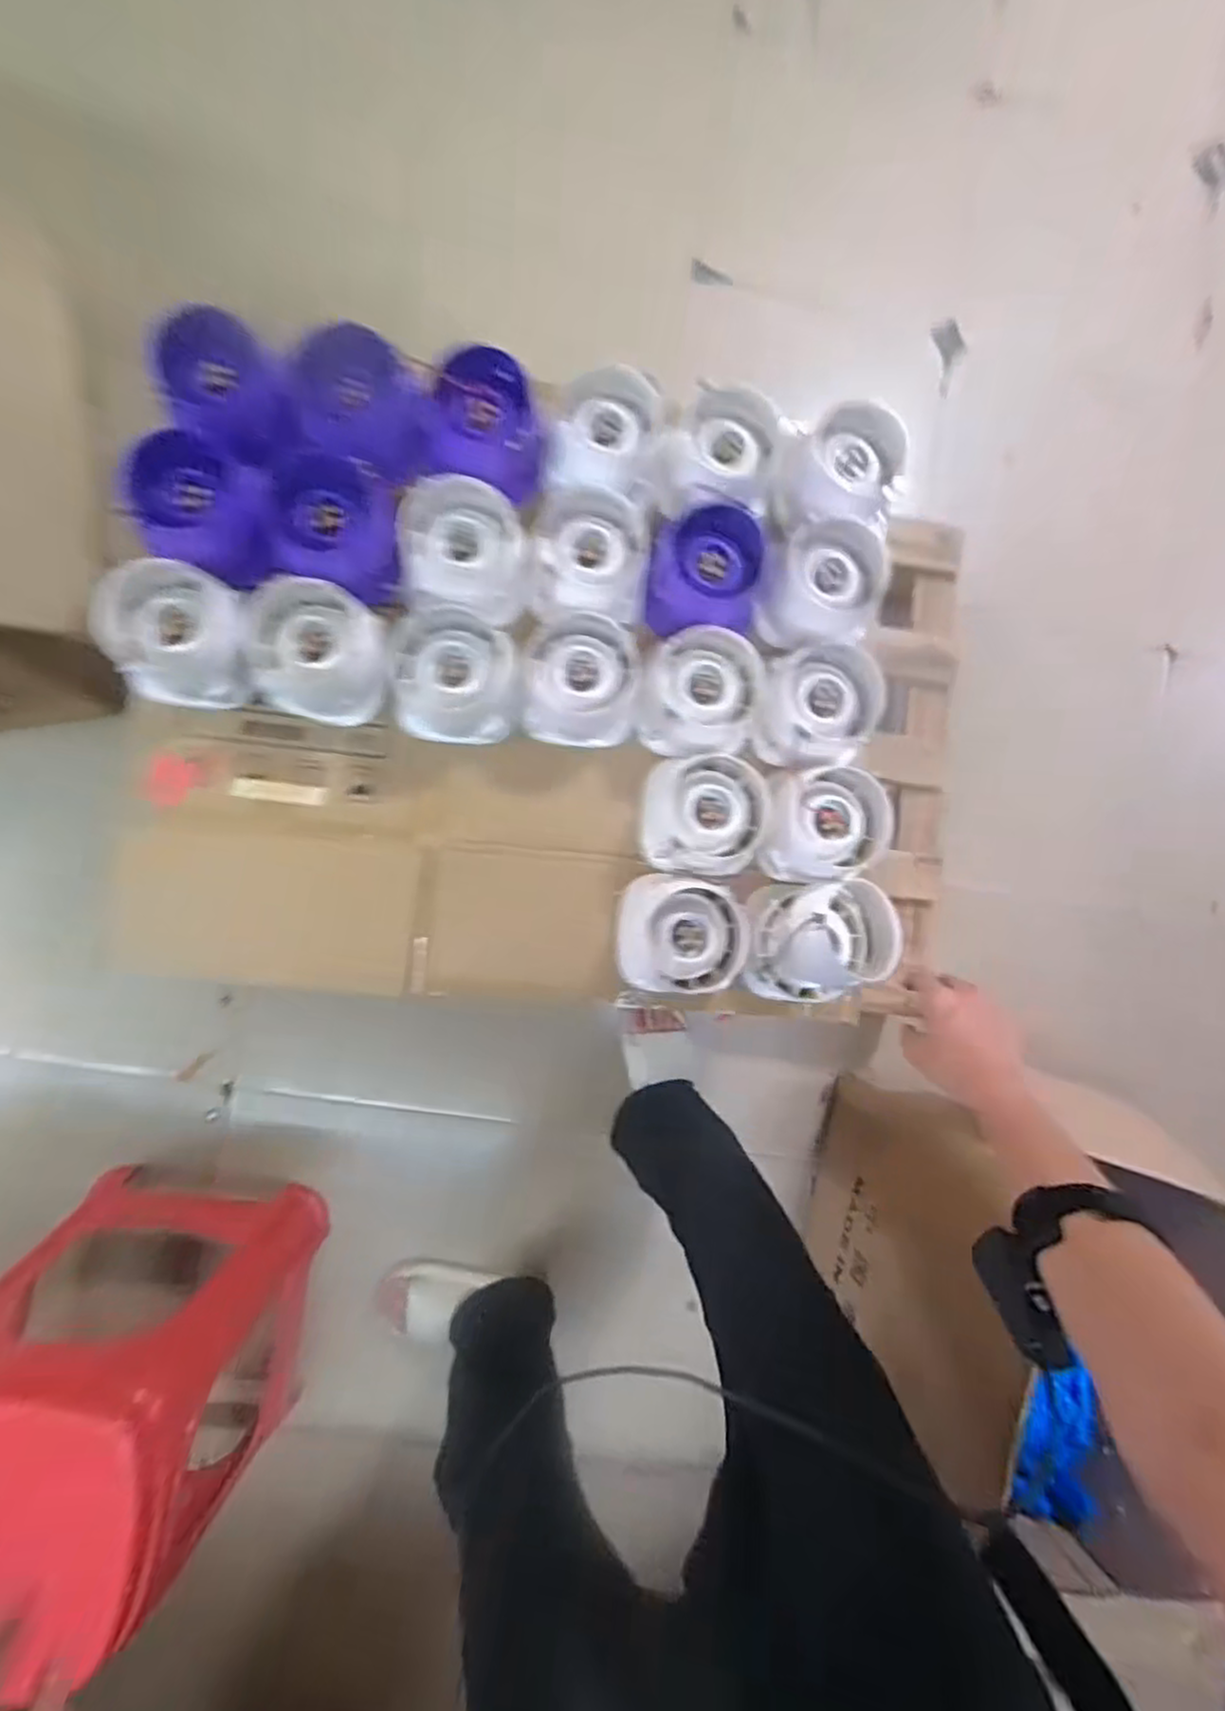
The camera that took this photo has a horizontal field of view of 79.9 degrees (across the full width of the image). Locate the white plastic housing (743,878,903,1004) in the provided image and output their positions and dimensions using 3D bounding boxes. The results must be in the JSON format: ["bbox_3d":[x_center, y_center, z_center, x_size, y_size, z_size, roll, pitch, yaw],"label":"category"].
[{"bbox_3d":[0.236,0.101,0.838,0.164,0.093,0.132,-6,88,-7],"label":"white plastic housing"}]

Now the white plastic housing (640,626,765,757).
[{"bbox_3d":[0.103,-0.186,0.839,0.128,0.078,0.140,5,86,-7],"label":"white plastic housing"}]

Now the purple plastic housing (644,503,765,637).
[{"bbox_3d":[0.104,-0.324,0.847,0.119,0.076,0.136,0,87,-7],"label":"purple plastic housing"}]

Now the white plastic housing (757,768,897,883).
[{"bbox_3d":[0.247,-0.036,0.851,0.136,0.084,0.129,-5,88,-7],"label":"white plastic housing"}]

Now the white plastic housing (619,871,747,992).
[{"bbox_3d":[0.082,0.090,0.831,0.139,0.059,0.127,4,87,-7],"label":"white plastic housing"}]

